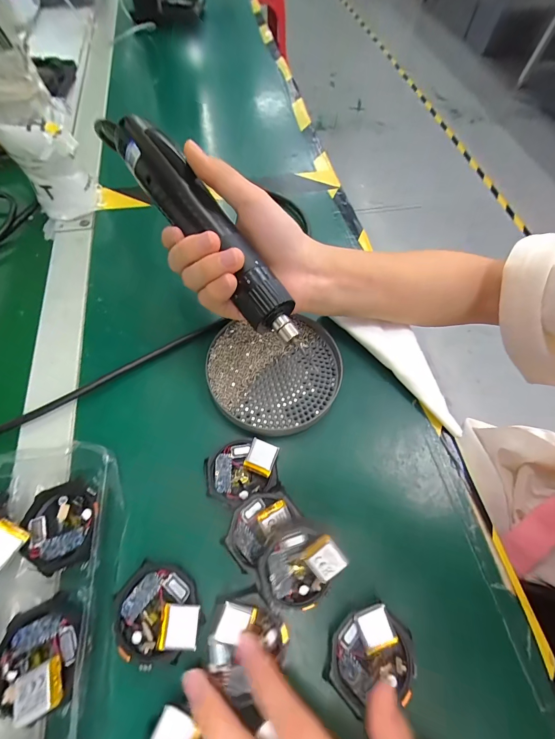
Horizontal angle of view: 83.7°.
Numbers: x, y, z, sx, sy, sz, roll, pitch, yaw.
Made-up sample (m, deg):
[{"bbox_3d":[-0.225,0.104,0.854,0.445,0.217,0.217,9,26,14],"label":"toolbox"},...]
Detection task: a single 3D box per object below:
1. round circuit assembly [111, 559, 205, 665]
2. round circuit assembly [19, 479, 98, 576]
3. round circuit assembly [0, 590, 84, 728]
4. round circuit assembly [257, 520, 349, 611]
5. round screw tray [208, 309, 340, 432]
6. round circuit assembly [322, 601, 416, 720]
[{"bbox_3d":[-0.075,0.152,0.193,0.054,0.012,0.048,37,67,16],"label":"round circuit assembly"},{"bbox_3d":[-0.144,0.103,0.207,0.047,0.017,0.052,-16,65,-10],"label":"round circuit assembly"},{"bbox_3d":[-0.138,0.163,0.178,0.046,0.012,0.052,-3,63,-4],"label":"round circuit assembly"},{"bbox_3d":[0.014,0.129,0.204,0.045,0.018,0.049,1,63,-2],"label":"round circuit assembly"},{"bbox_3d":[0.000,0.001,0.267,0.112,0.013,0.102,1,63,-2],"label":"round screw tray"},{"bbox_3d":[0.057,0.174,0.187,0.050,0.010,0.052,1,63,-2],"label":"round circuit assembly"}]

